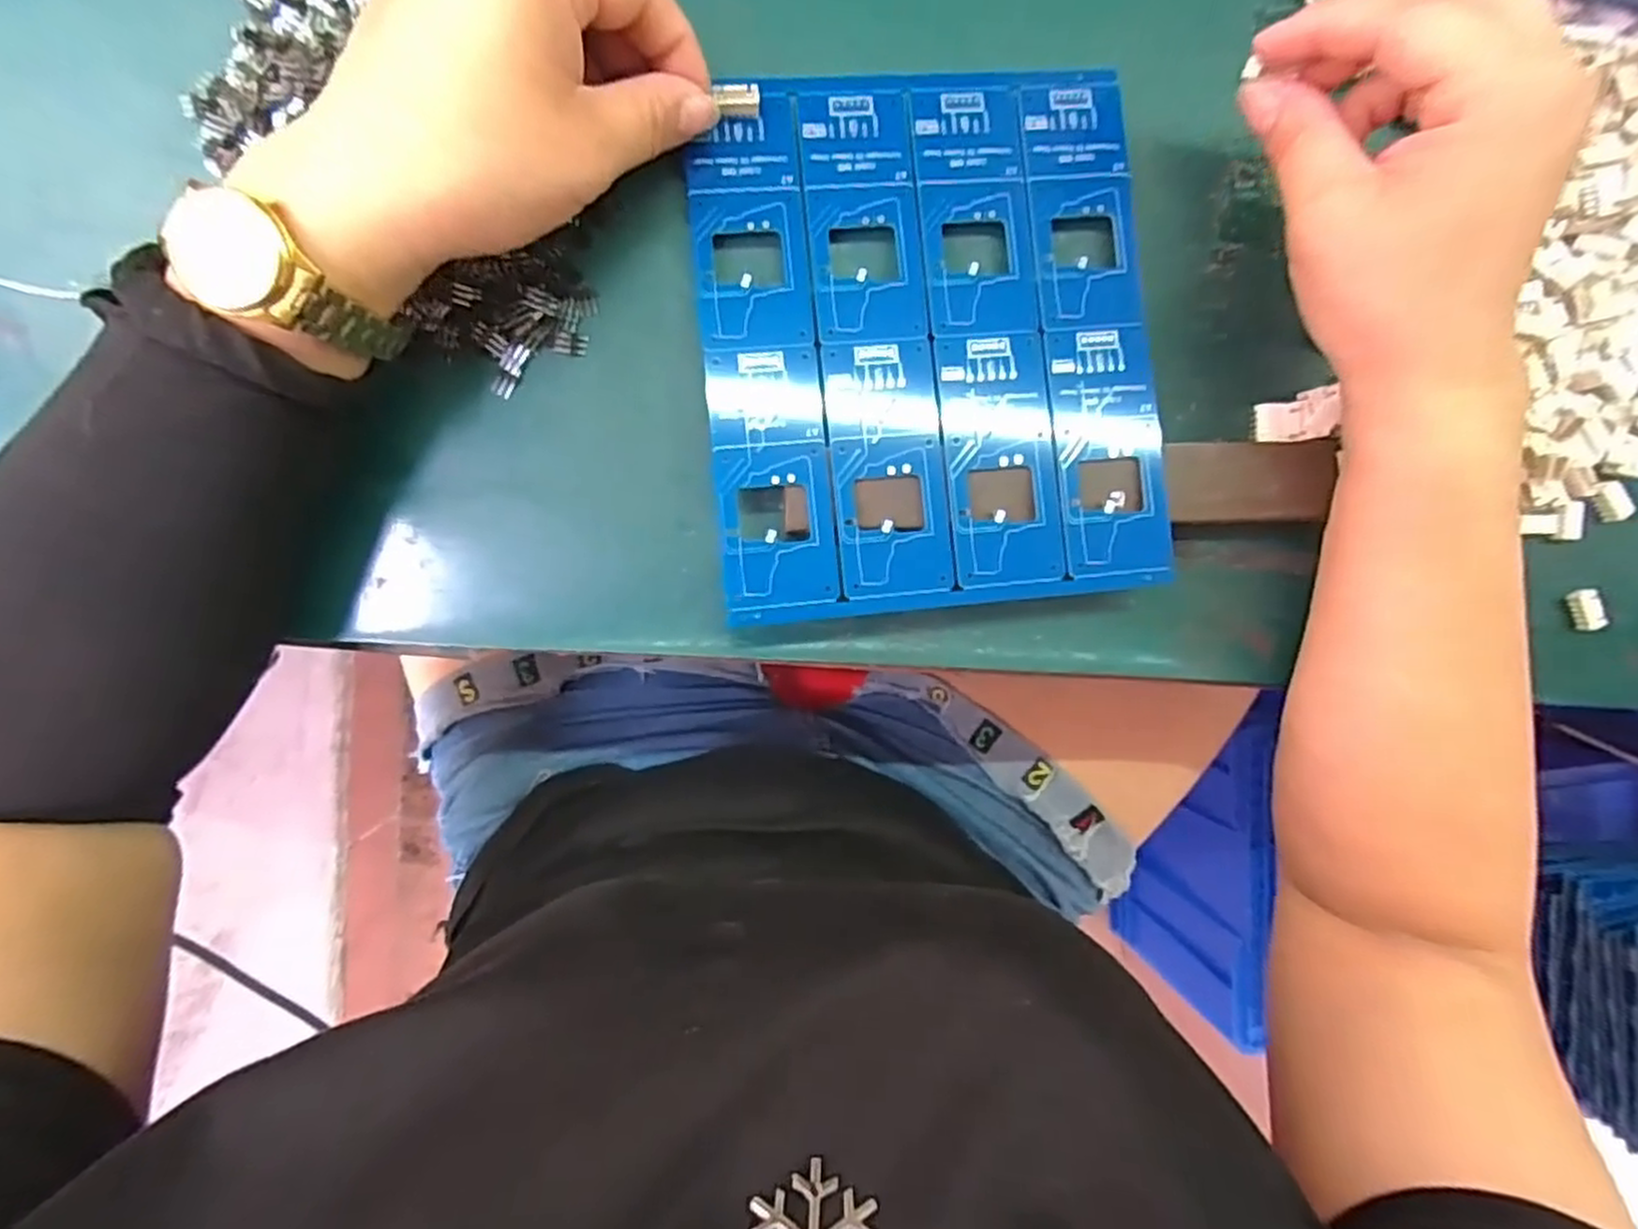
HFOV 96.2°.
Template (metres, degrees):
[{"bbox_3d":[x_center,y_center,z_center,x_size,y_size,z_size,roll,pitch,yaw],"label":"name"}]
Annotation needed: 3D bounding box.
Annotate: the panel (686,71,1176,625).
[{"bbox_3d":[0.040,-0.097,0.259,0.157,0.004,0.185,-5,89,-6],"label":"panel"}]

